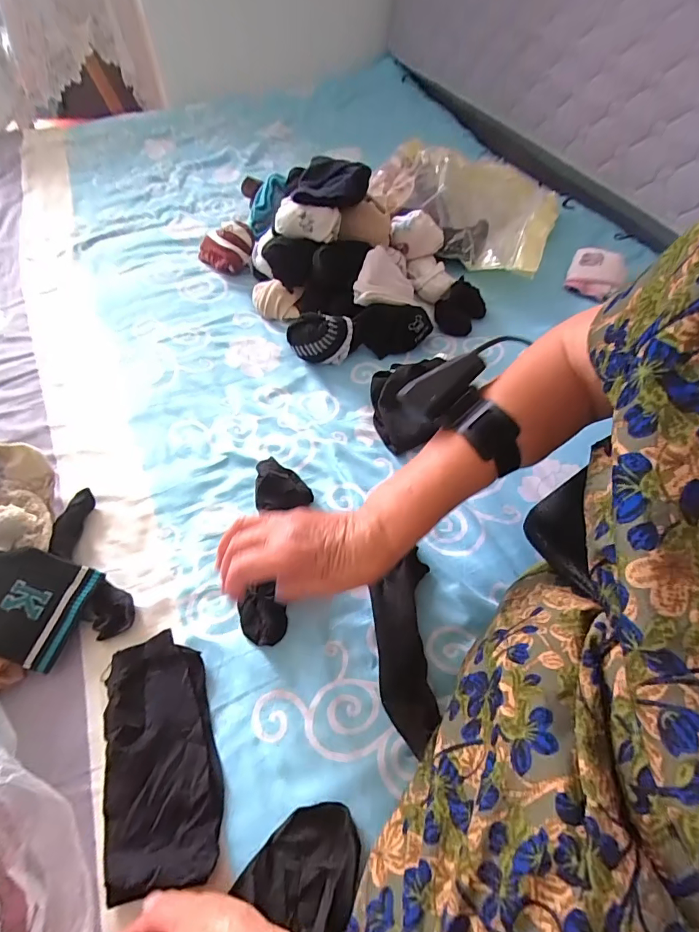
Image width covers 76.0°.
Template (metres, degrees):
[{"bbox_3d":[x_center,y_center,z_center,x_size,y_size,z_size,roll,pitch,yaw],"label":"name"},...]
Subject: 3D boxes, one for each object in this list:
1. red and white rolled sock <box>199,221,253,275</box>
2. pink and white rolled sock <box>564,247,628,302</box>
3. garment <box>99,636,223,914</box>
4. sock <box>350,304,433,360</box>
[{"bbox_3d":[-0.181,-0.316,0.644,0.080,0.048,0.051,8,56,4],"label":"red and white rolled sock"},{"bbox_3d":[0.341,-0.265,0.624,0.070,0.052,0.046,16,57,10],"label":"pink and white rolled sock"},{"bbox_3d":[-0.141,0.209,0.333,0.077,0.020,0.157,-15,59,-10],"label":"garment"},{"bbox_3d":[0.052,-0.173,0.562,0.099,0.051,0.040,-13,57,-10],"label":"sock"}]

